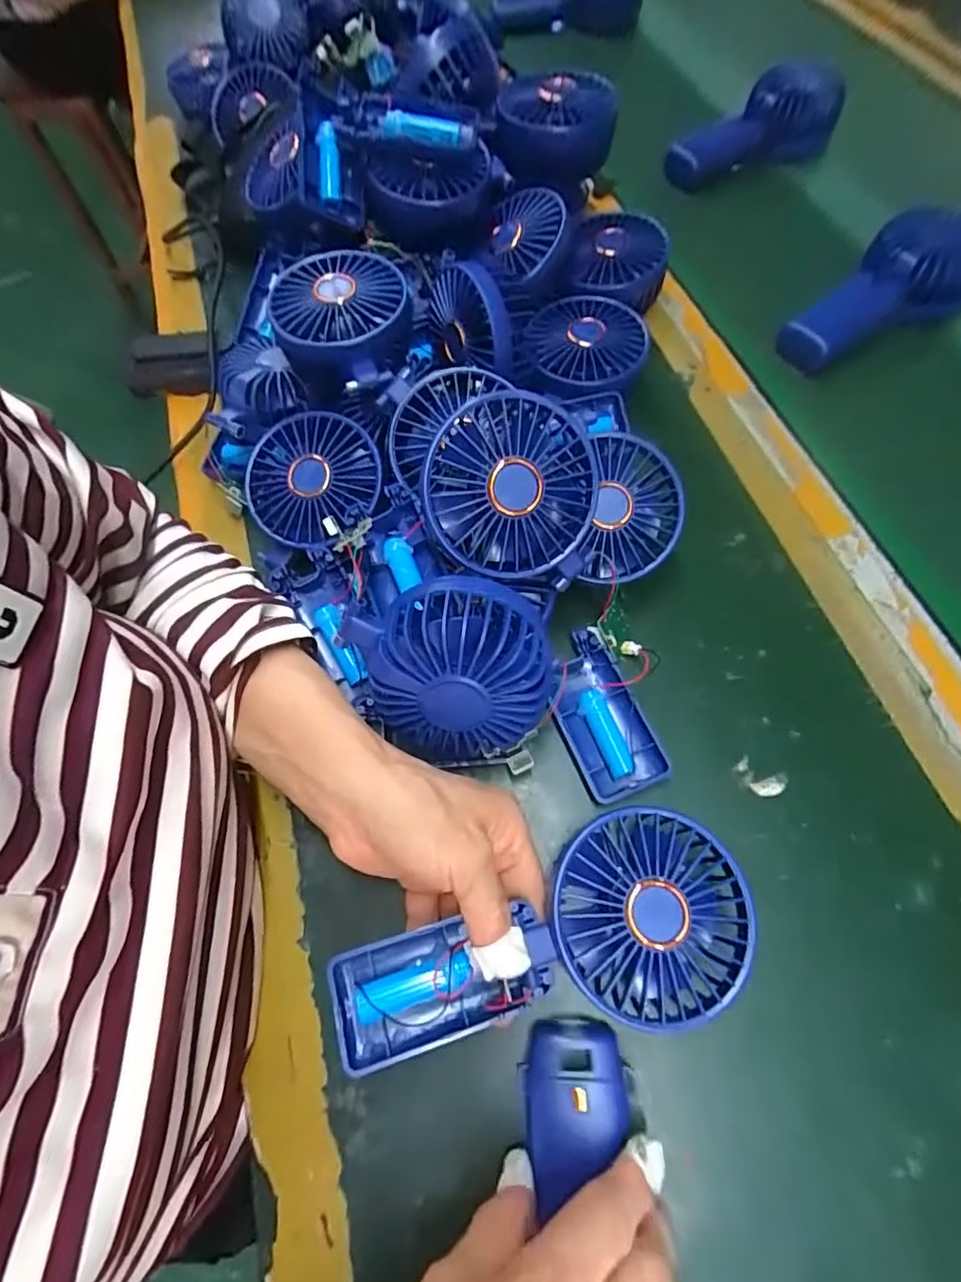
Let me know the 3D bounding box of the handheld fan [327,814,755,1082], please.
[{"bbox_3d":[0.028,0.134,0.244,0.178,0.034,0.080,-16,68,1],"label":"handheld fan"}]

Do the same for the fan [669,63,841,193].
[{"bbox_3d":[0.257,-0.479,0.517,0.177,0.060,0.054,-20,68,-6],"label":"fan"}]

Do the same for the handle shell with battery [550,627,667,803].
[{"bbox_3d":[0.064,0.040,0.304,0.045,0.018,0.091,-20,67,-7],"label":"handle shell with battery"}]

